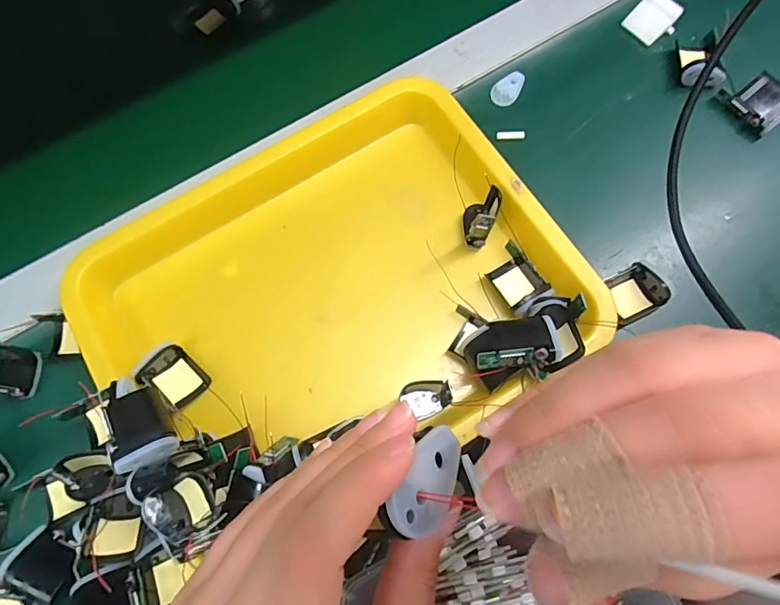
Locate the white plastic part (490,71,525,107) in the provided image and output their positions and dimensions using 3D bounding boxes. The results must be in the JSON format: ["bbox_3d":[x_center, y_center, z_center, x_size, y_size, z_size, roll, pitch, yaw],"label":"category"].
[{"bbox_3d":[0.103,-0.188,0.421,0.023,0.004,0.035,26,77,8],"label":"white plastic part"}]

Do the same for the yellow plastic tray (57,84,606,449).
[{"bbox_3d":[-0.043,-0.008,0.356,0.315,0.032,0.261,-32,76,-7],"label":"yellow plastic tray"}]

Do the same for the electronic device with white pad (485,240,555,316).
[{"bbox_3d":[0.093,-0.017,0.362,0.033,0.013,0.048,-36,77,-8],"label":"electronic device with white pad"}]

